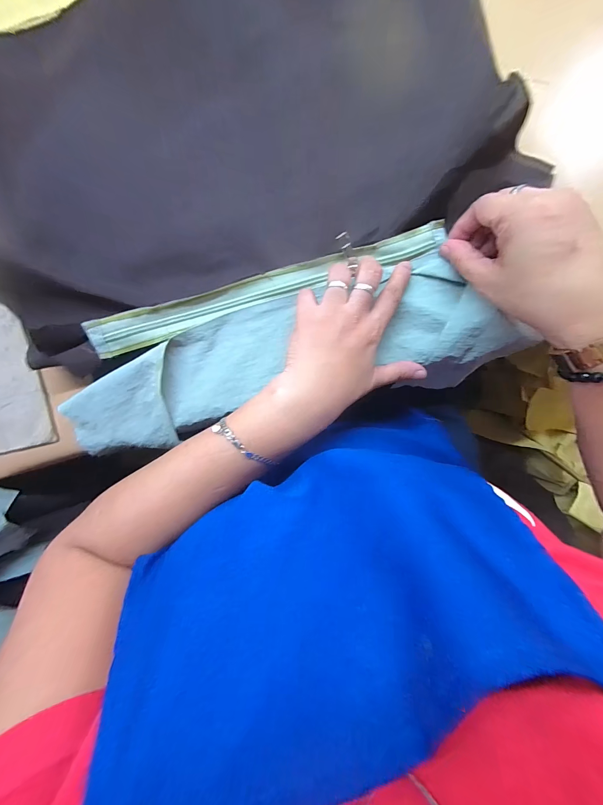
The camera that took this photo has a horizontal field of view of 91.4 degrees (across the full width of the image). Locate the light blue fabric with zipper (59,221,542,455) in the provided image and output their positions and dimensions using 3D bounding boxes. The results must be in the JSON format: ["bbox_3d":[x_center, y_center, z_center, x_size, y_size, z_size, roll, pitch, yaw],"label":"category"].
[{"bbox_3d":[-0.028,-0.051,0.279,0.415,0.036,0.136,-12,97,4],"label":"light blue fabric with zipper"}]

